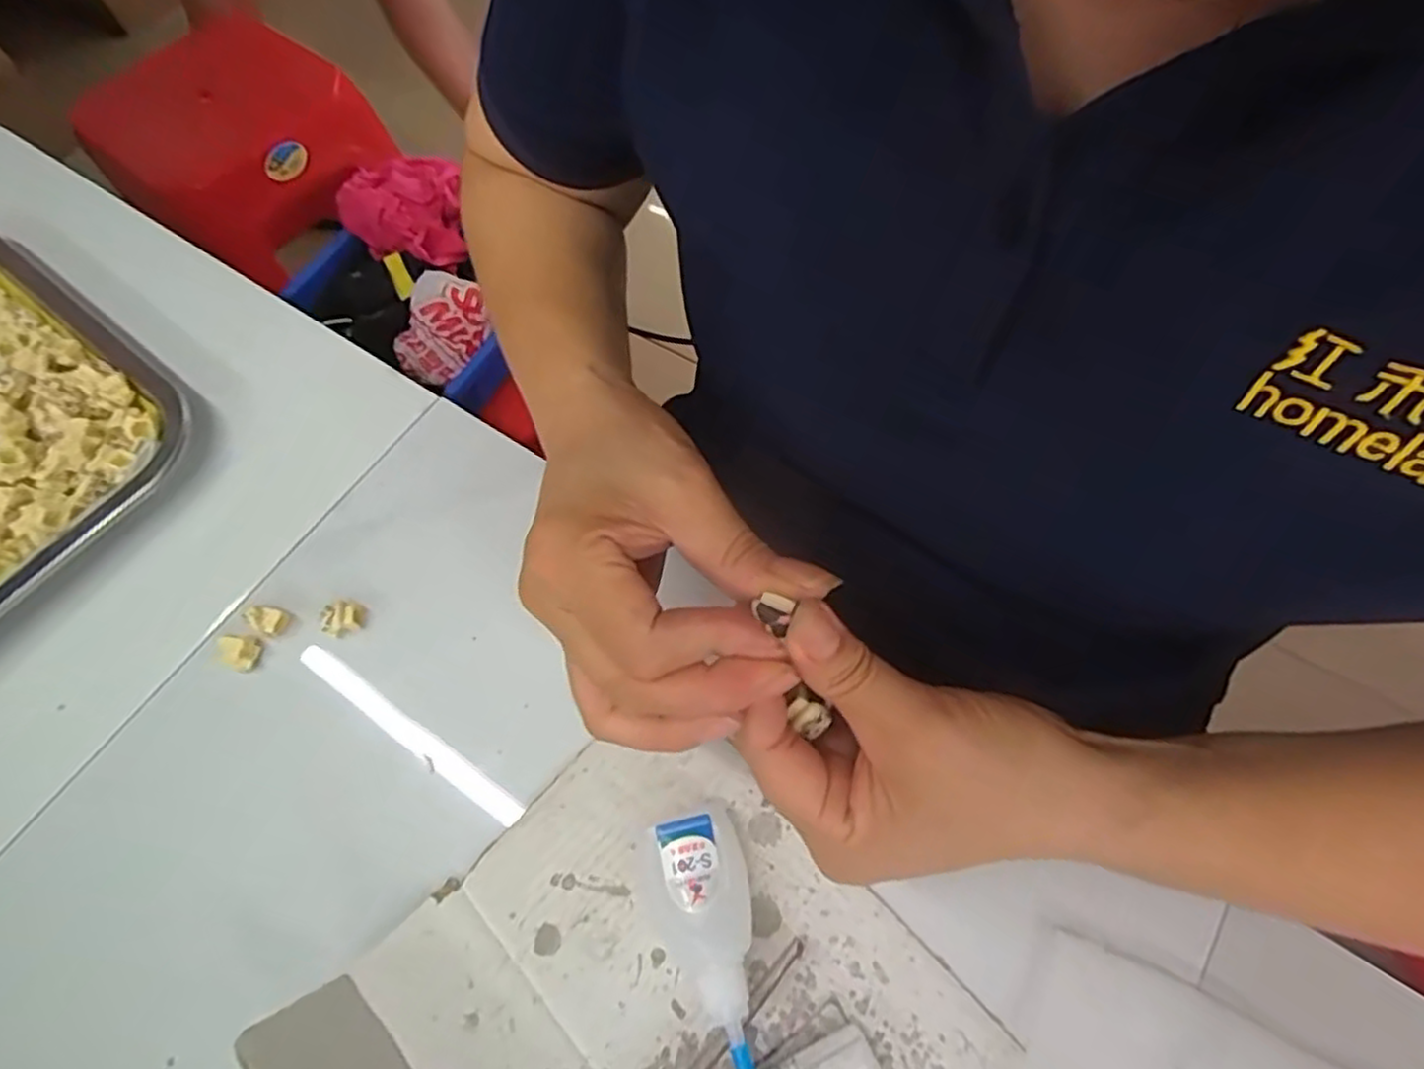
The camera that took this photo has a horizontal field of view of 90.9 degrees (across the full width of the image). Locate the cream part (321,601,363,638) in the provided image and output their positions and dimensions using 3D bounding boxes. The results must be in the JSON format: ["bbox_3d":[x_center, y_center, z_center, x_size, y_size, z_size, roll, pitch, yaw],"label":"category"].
[{"bbox_3d":[-0.161,0.037,0.306,0.017,0.011,0.012,-20,67,-7],"label":"cream part"}]

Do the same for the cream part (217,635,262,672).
[{"bbox_3d":[-0.203,0.050,0.300,0.011,0.013,0.014,5,66,4],"label":"cream part"}]

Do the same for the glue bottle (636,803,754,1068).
[{"bbox_3d":[-0.001,0.142,0.244,0.039,0.024,0.085,-15,66,-5],"label":"glue bottle"}]

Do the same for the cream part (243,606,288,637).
[{"bbox_3d":[-0.194,0.036,0.305,0.013,0.010,0.011,19,68,10],"label":"cream part"}]

